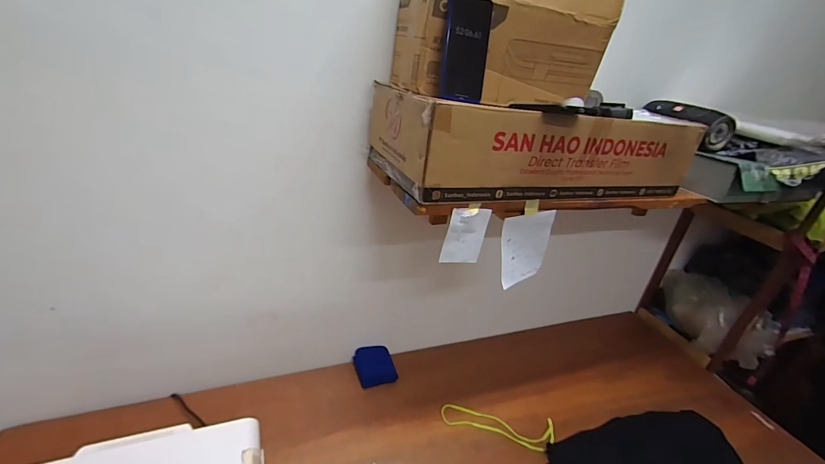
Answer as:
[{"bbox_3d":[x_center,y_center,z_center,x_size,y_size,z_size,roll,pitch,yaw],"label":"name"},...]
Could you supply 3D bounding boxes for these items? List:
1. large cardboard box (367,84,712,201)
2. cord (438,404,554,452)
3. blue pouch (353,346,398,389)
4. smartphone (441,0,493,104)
[{"bbox_3d":[0.254,-0.187,0.748,0.626,0.149,0.272,-3,31,-18],"label":"large cardboard box"},{"bbox_3d":[0.232,0.521,0.984,0.304,0.012,0.098,8,29,1],"label":"cord"},{"bbox_3d":[-0.112,0.397,1.099,0.110,0.029,0.124,-5,32,-22],"label":"blue pouch"},{"bbox_3d":[0.086,-0.287,0.584,0.074,0.151,0.012,-3,18,-21],"label":"smartphone"}]

